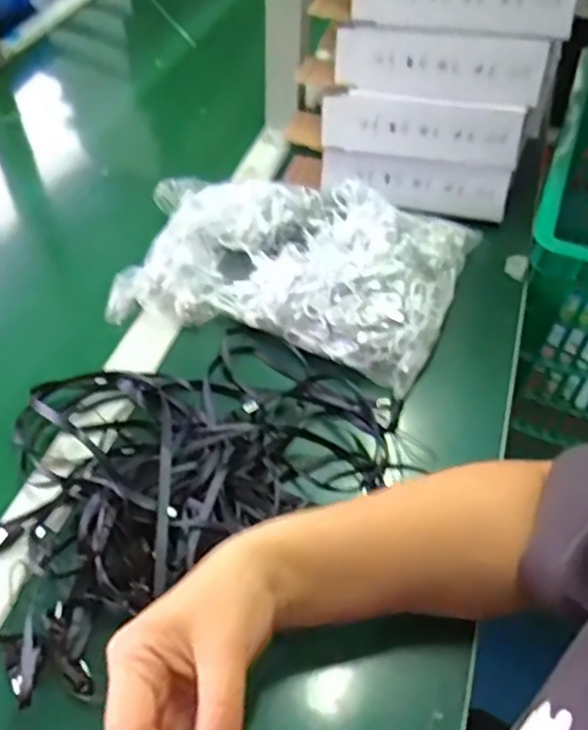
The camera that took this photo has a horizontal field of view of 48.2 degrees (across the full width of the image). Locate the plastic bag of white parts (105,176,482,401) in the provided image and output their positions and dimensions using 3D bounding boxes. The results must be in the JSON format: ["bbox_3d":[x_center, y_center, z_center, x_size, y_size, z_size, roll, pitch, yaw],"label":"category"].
[{"bbox_3d":[-0.005,-0.099,0.619,0.312,0.074,0.199,16,51,11],"label":"plastic bag of white parts"}]

